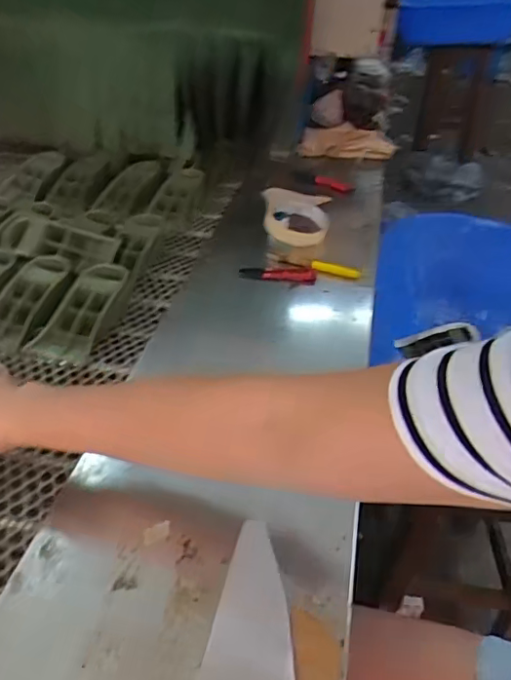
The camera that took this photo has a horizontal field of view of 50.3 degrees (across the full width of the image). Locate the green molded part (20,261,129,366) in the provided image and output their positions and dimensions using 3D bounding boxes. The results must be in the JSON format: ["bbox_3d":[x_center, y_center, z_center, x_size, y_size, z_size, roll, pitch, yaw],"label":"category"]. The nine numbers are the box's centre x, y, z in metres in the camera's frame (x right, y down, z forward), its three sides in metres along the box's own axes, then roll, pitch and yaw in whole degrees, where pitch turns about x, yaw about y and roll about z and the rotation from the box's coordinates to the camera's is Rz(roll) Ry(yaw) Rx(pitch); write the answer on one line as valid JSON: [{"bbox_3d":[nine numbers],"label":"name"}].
[{"bbox_3d":[-0.199,-0.034,0.637,0.071,0.029,0.137,15,61,16],"label":"green molded part"}]

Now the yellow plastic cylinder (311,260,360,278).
[{"bbox_3d":[0.102,-0.091,0.701,0.064,0.014,0.013,15,40,15],"label":"yellow plastic cylinder"}]

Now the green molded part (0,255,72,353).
[{"bbox_3d":[-0.276,-0.052,0.654,0.066,0.031,0.143,17,60,18],"label":"green molded part"}]

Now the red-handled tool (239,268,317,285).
[{"bbox_3d":[0.029,-0.085,0.702,0.097,0.010,0.028,7,38,8],"label":"red-handled tool"}]

